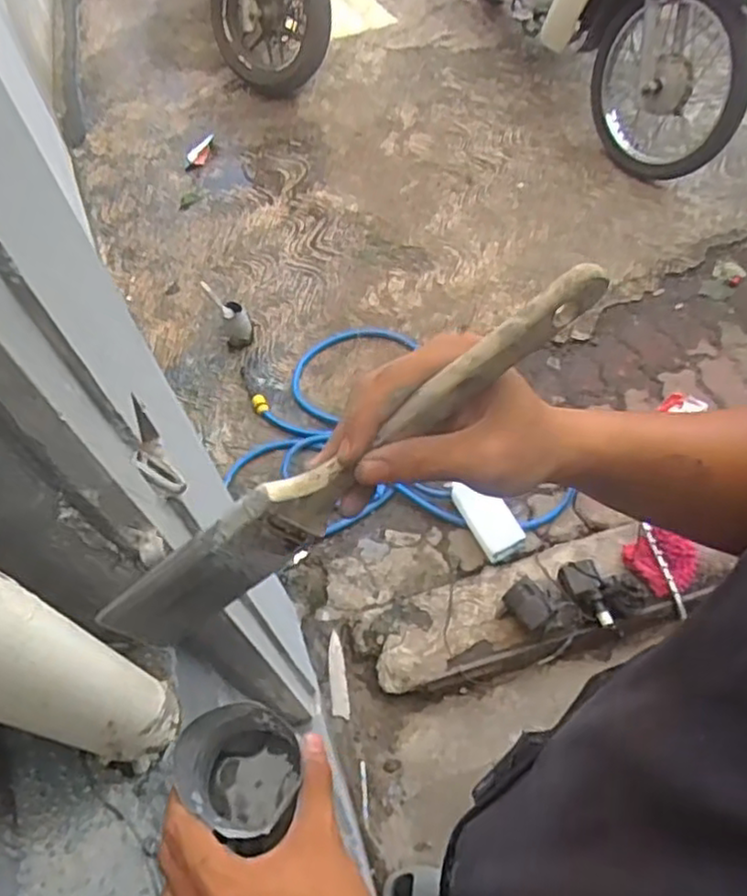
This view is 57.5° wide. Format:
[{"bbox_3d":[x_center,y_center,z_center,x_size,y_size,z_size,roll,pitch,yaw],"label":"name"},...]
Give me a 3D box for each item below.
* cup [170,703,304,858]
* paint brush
[{"bbox_3d":[-0.076,0.199,0.420,0.072,0.088,0.062,32,66,21],"label":"cup"},{"bbox_3d":[-0.012,0.010,0.320,0.277,0.049,0.016,-37,61,9],"label":"paint brush"}]

